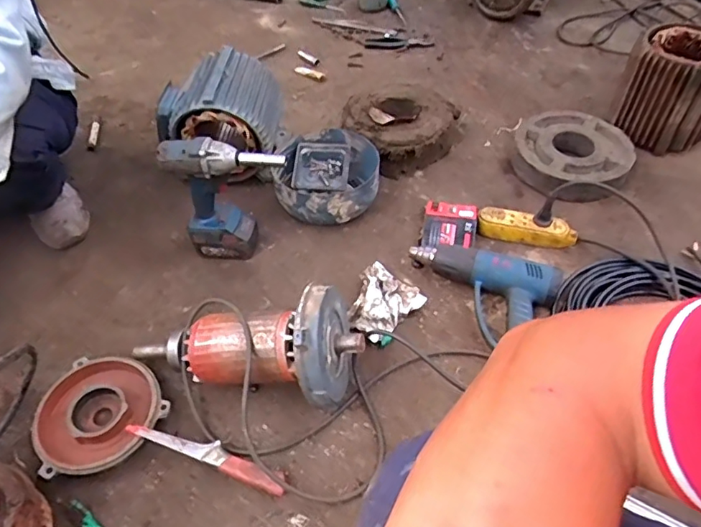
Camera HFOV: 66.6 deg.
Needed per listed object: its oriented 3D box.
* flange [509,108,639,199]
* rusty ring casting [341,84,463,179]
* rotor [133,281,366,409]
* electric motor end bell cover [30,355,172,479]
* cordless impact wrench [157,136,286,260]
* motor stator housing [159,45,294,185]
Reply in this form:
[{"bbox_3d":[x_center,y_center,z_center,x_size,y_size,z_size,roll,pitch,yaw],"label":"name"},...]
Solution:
[{"bbox_3d":[0.479,-0.233,1.173,0.245,0.082,0.243,28,53,22],"label":"flange"},{"bbox_3d":[0.101,-0.335,1.260,0.285,0.069,0.280,30,54,23],"label":"rusty ring casting"},{"bbox_3d":[-0.163,0.135,0.829,0.369,0.176,0.166,-4,48,15],"label":"rotor"},{"bbox_3d":[-0.389,0.233,0.814,0.179,0.033,0.193,27,53,19],"label":"electric motor end bell cover"},{"bbox_3d":[-0.221,-0.110,0.969,0.208,0.245,0.075,5,48,3],"label":"cordless impact wrench"},{"bbox_3d":[-0.278,-0.315,1.159,0.251,0.213,0.222,10,48,7],"label":"motor stator housing"}]

